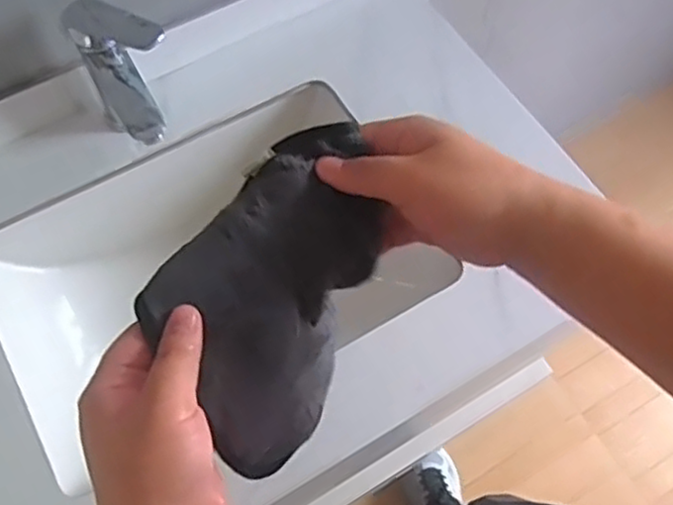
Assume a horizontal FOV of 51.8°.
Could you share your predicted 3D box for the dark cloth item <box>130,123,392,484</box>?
[{"bbox_3d":[-0.028,0.026,0.397,0.098,0.097,0.164,35,69,16],"label":"dark cloth item"}]

